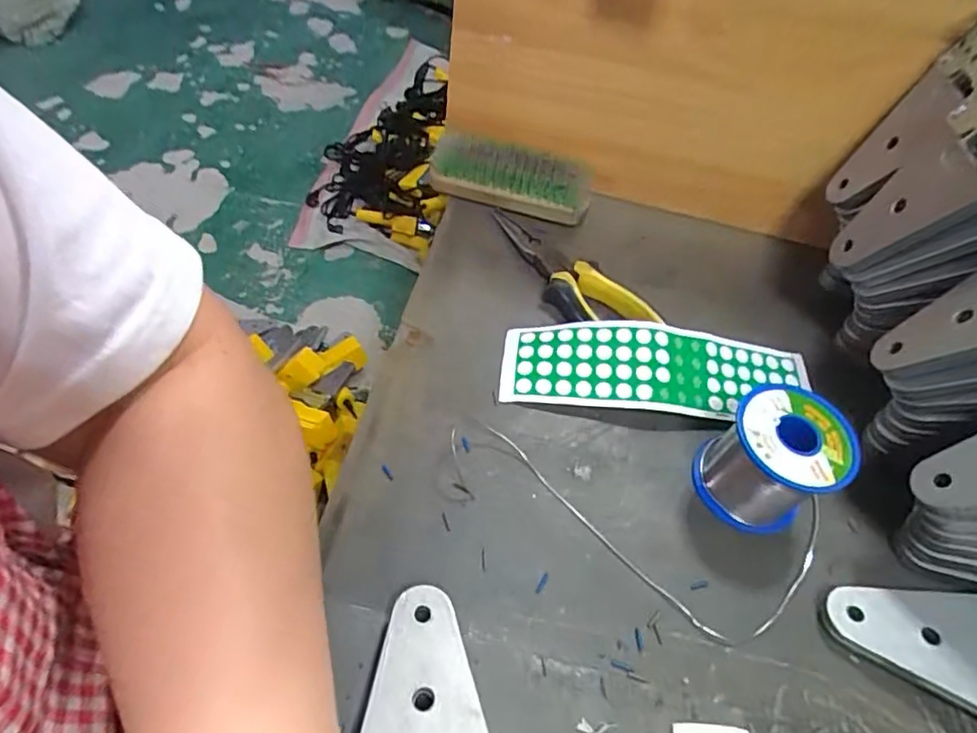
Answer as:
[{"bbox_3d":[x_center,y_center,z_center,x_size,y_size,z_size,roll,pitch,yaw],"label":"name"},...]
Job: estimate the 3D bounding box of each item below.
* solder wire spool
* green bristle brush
[{"bbox_3d":[0.165,0.054,0.339,0.065,0.059,0.062,3,53,-6],"label":"solder wire spool"},{"bbox_3d":[0.019,-0.164,0.496,0.137,0.034,0.051,15,53,3],"label":"green bristle brush"}]

